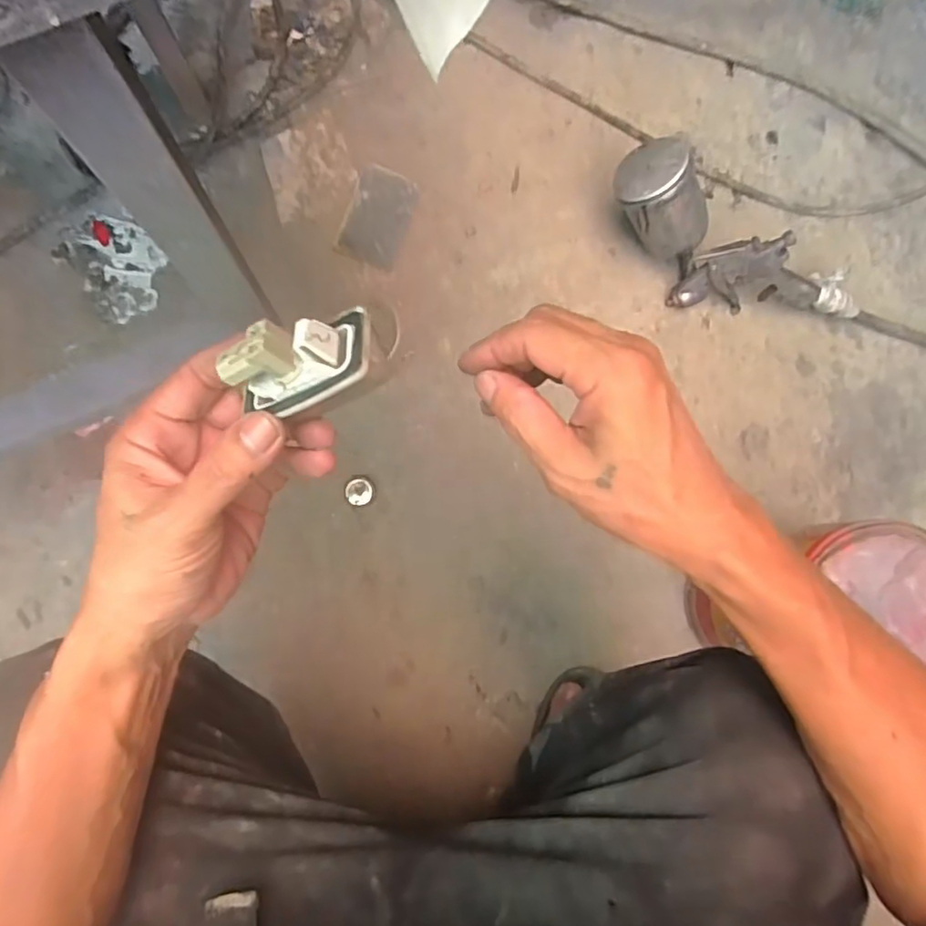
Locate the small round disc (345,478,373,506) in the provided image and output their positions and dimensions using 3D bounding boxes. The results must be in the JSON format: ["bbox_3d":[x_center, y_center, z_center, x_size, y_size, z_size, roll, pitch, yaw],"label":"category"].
[{"bbox_3d":[-0.118,0.033,0.694,0.030,0.005,0.030,0,84,-2],"label":"small round disc"}]

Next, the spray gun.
[{"bbox_3d":[0.296,-0.220,0.678,0.322,0.117,0.092,28,84,-17],"label":"spray gun"}]

